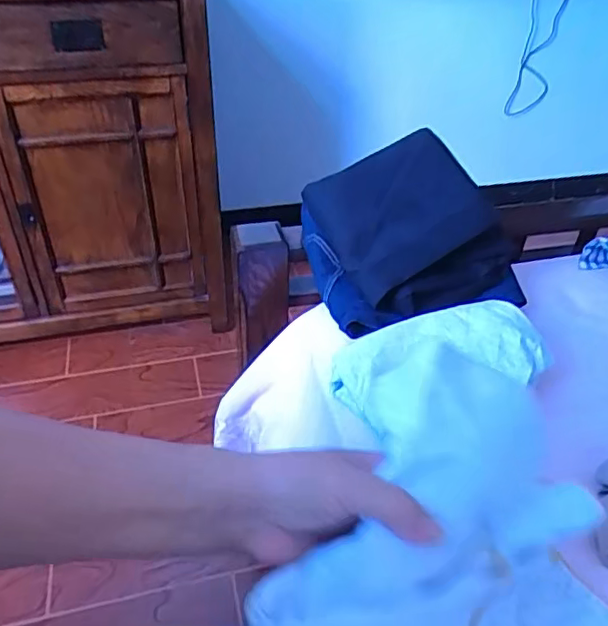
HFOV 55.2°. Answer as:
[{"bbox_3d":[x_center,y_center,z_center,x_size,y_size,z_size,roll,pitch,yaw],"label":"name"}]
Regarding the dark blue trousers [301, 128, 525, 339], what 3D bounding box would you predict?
[{"bbox_3d":[0.123,-0.099,0.698,0.200,0.146,0.217,-9,40,-14],"label":"dark blue trousers"}]

